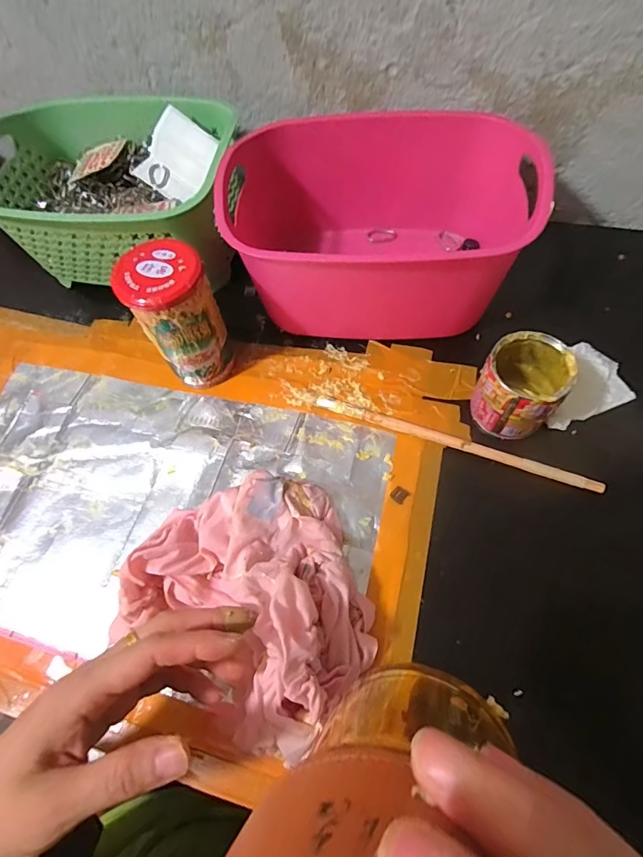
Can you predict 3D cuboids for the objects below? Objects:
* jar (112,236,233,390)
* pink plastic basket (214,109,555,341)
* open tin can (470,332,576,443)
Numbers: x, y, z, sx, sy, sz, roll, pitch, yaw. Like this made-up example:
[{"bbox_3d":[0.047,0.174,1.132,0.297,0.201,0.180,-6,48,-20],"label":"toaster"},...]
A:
[{"bbox_3d":[-0.121,-0.093,0.377,0.062,0.129,0.060,-2,64,3],"label":"jar"},{"bbox_3d":[0.051,-0.192,0.414,0.255,0.130,0.177,1,64,4],"label":"pink plastic basket"},{"bbox_3d":[0.166,-0.035,0.359,0.061,0.071,0.067,-2,64,3],"label":"open tin can"}]

